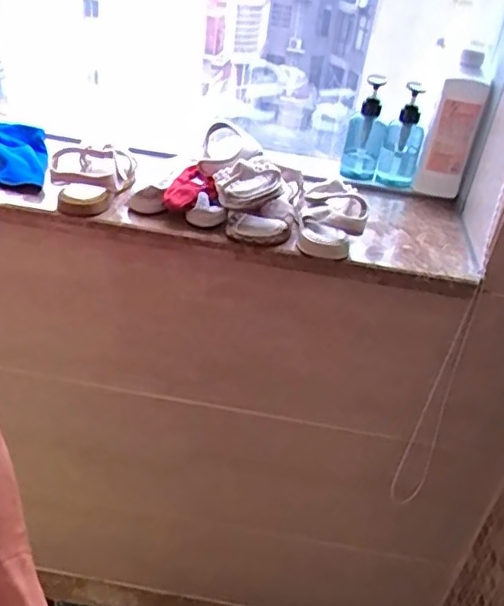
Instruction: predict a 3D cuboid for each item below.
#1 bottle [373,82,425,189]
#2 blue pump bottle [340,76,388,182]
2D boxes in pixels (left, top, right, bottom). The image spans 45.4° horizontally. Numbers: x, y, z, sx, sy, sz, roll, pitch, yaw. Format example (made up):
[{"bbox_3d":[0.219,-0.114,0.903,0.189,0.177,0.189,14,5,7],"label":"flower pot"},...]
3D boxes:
[{"bbox_3d":[0.220,-0.234,0.873,0.057,0.150,0.067,13,33,7],"label":"bottle"},{"bbox_3d":[0.170,-0.255,0.894,0.055,0.169,0.037,10,50,4],"label":"blue pump bottle"}]

